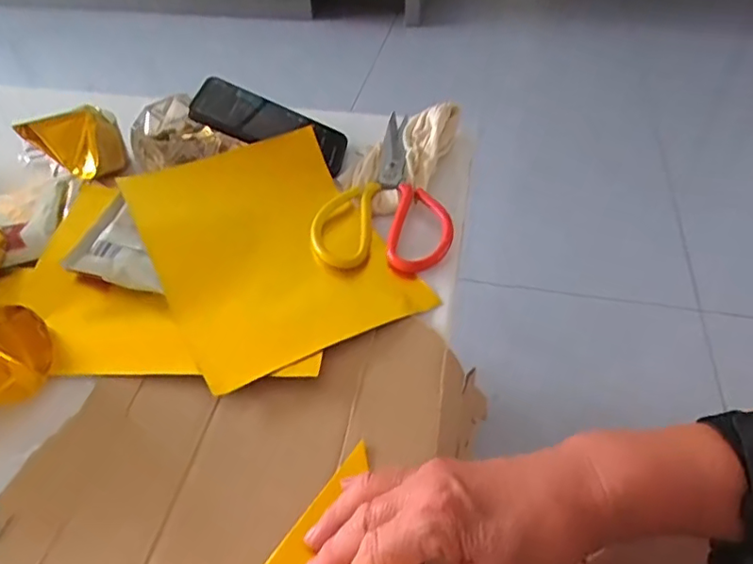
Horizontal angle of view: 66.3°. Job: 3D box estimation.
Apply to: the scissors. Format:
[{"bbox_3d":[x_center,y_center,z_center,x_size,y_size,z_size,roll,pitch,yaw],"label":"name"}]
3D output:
[{"bbox_3d":[0.004,-0.093,0.553,0.121,0.024,0.203,-1,45,1],"label":"scissors"}]

